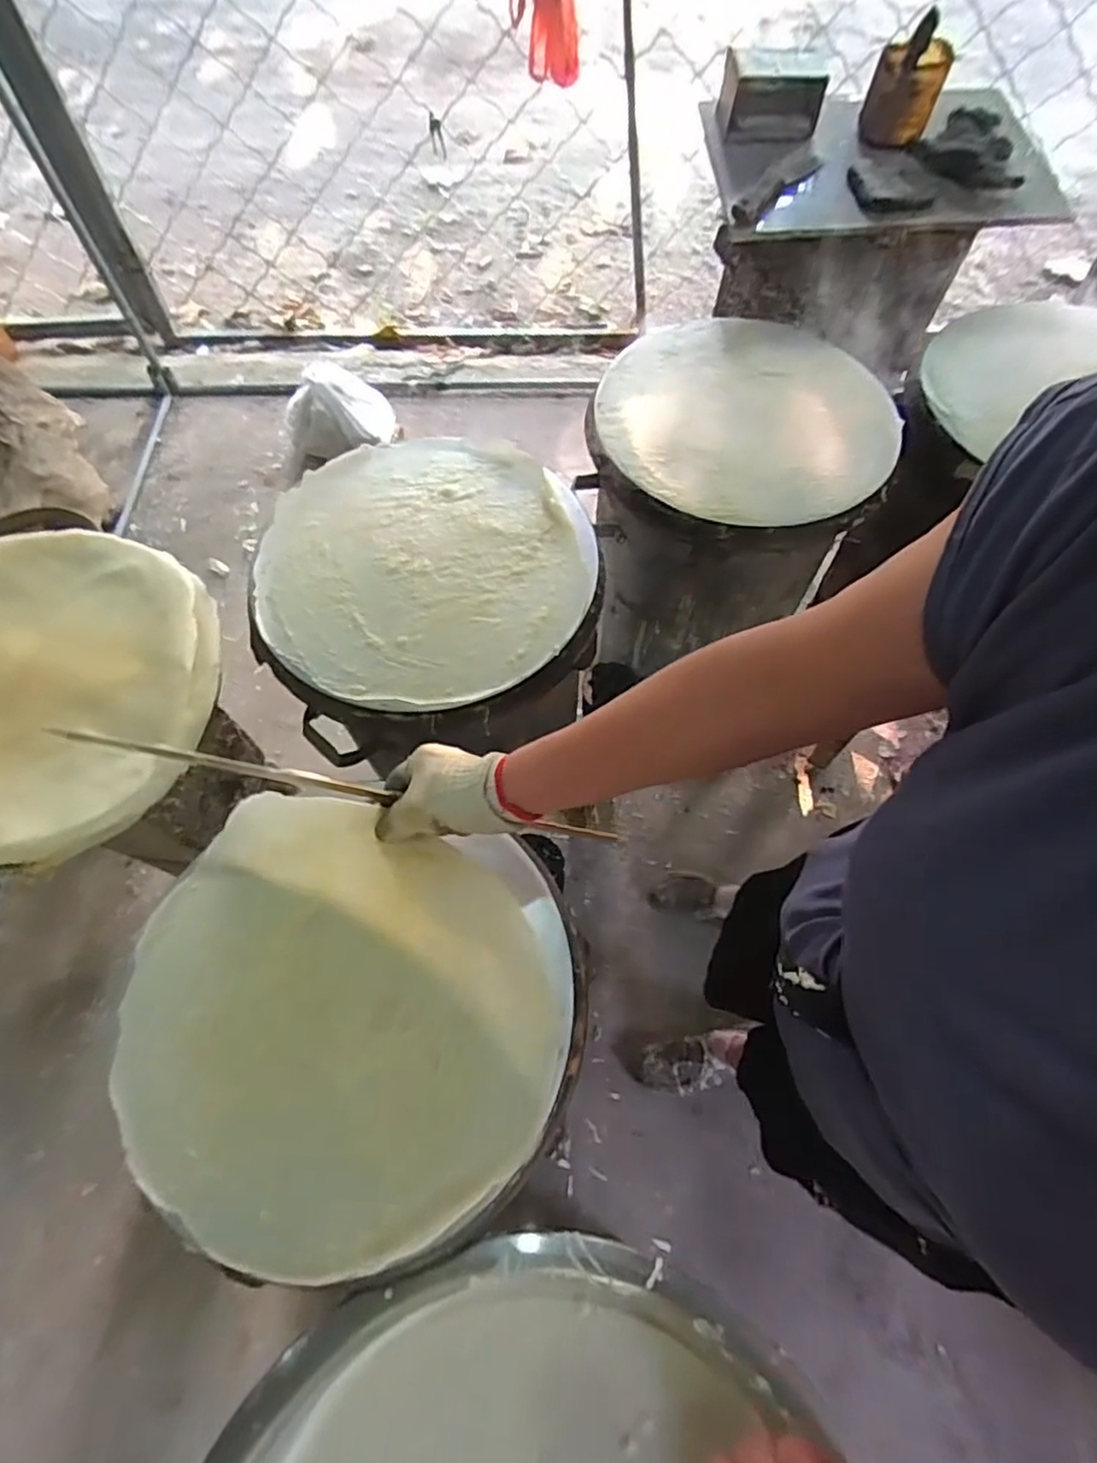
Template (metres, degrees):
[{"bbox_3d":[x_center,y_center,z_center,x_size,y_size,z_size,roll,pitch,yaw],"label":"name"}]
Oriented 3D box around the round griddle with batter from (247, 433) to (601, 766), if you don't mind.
[{"bbox_3d":[-0.137,-0.184,0.778,0.386,0.054,0.371,0,64,0],"label":"round griddle with batter"}]

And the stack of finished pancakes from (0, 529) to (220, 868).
[{"bbox_3d":[-0.553,-0.051,0.707,0.386,0.034,0.379,-5,63,1],"label":"stack of finished pancakes"}]

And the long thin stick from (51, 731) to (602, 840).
[{"bbox_3d":[-0.145,0.047,0.528,0.422,0.017,0.012,13,63,-15],"label":"long thin stick"}]

